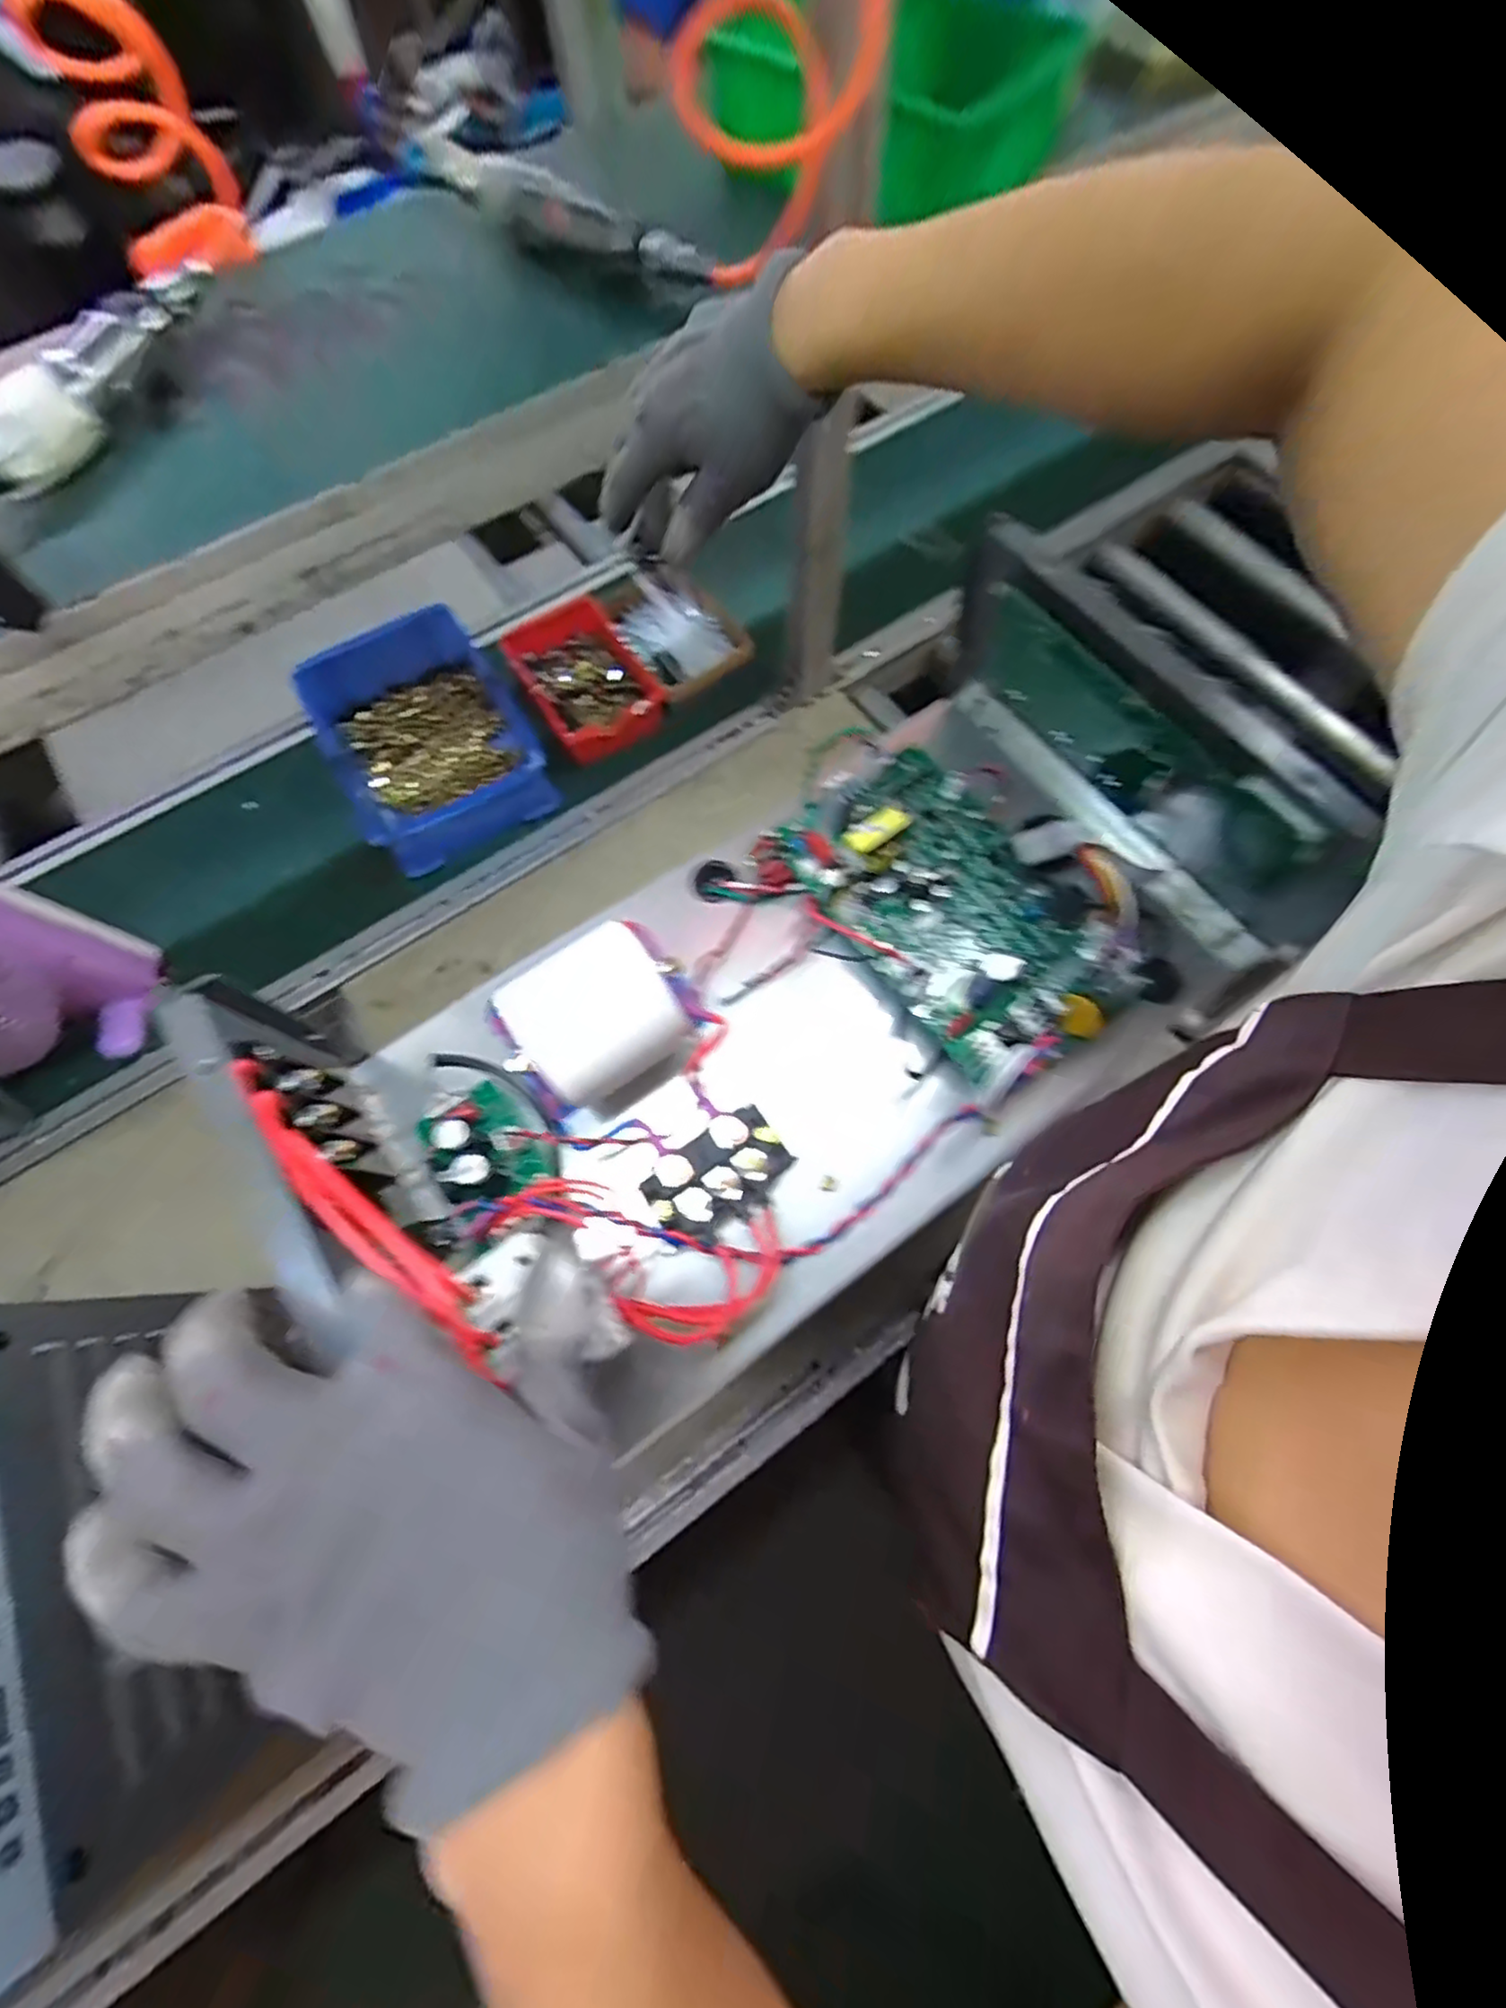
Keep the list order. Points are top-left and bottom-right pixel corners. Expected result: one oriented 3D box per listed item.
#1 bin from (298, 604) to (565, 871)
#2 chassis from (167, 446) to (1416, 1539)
[{"bbox_3d":[-0.385,-0.309,0.817,0.209,0.087,0.271,-32,73,-9],"label":"bin"},{"bbox_3d":[0.037,-0.011,0.363,0.488,0.172,0.250,-31,72,-17],"label":"chassis"}]

